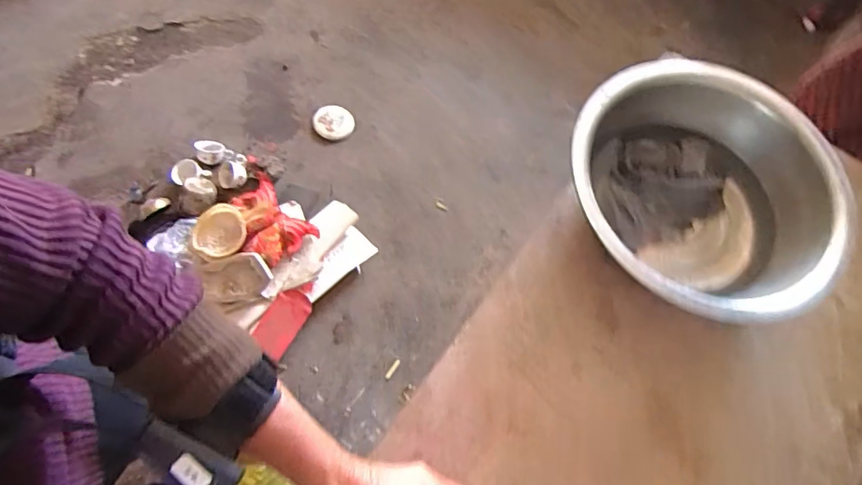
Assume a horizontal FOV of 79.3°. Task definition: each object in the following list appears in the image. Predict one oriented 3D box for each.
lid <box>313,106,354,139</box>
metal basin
[{"bbox_3d":[-0.285,-0.354,1.521,0.115,0.011,0.112,2,67,-5],"label":"lid"},{"bbox_3d":[0.289,-0.052,0.561,0.249,0.108,0.276,-14,69,-12],"label":"metal basin"}]

